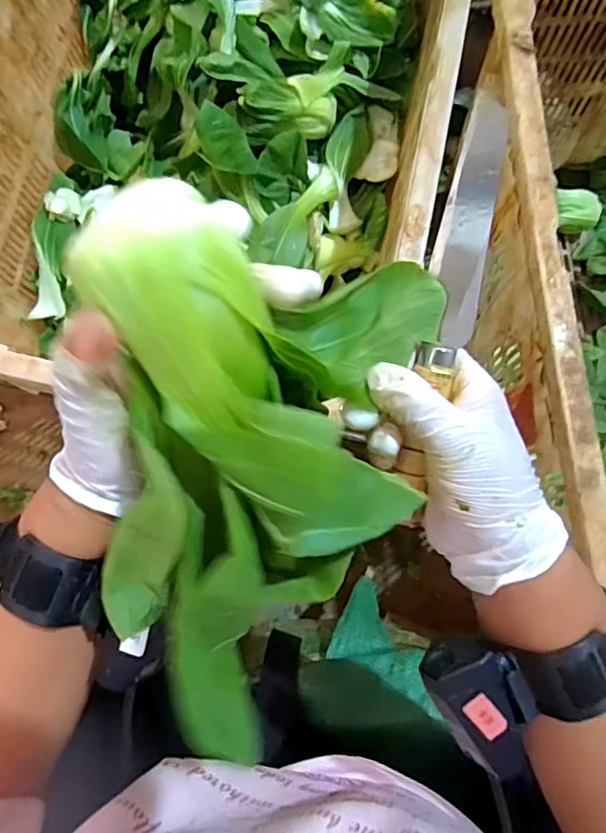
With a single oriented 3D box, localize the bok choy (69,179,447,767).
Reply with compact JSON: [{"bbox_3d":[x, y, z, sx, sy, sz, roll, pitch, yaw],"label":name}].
[{"bbox_3d":[-0.011,0.027,0.219,0.134,0.110,0.201,3,78,-1],"label":"bok choy"}]

